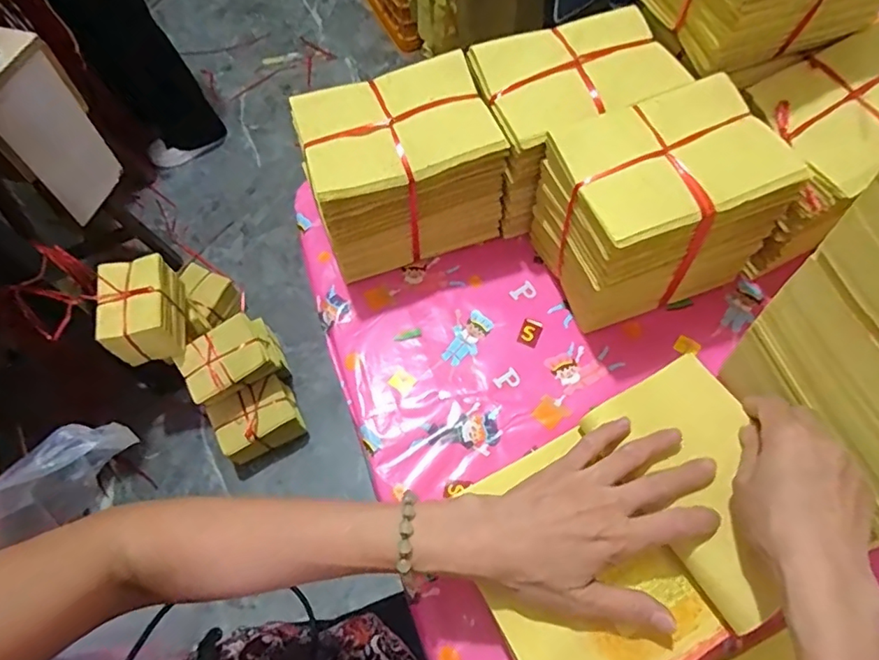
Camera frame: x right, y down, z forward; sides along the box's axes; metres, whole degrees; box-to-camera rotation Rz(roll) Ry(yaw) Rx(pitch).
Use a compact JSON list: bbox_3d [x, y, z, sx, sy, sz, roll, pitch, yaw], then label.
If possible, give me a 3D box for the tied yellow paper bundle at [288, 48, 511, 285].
[{"bbox_3d":[-0.034,-0.146,0.514,0.160,0.133,0.111,-19,64,-7],"label":"tied yellow paper bundle"}]

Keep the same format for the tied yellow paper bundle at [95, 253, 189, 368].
[{"bbox_3d":[-0.578,-0.036,1.078,0.130,0.132,0.158,-14,63,-5],"label":"tied yellow paper bundle"}]

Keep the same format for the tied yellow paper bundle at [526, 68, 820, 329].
[{"bbox_3d":[0.177,-0.101,0.476,0.160,0.153,0.124,-19,64,-8],"label":"tied yellow paper bundle"}]

